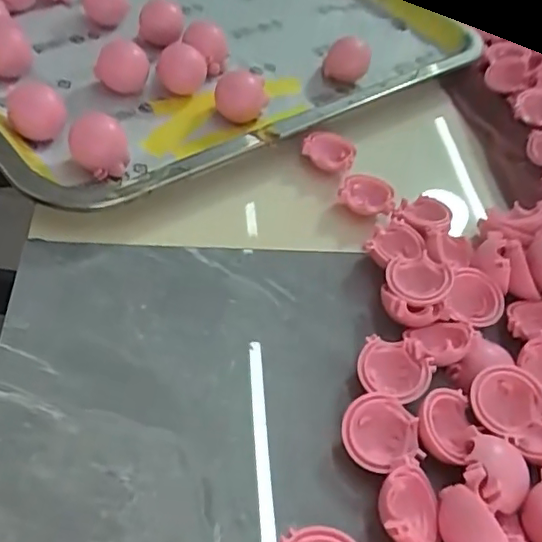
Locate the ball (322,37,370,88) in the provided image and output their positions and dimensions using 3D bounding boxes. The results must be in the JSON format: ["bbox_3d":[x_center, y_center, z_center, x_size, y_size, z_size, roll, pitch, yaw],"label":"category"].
[{"bbox_3d":[0.052,-0.144,0.398,0.032,0.024,0.030,5,50,-7],"label":"ball"}]

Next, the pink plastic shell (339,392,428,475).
[{"bbox_3d":[0.043,0.062,0.219,0.030,0.010,0.027,7,45,1],"label":"pink plastic shell"}]

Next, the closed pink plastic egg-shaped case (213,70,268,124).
[{"bbox_3d":[-0.019,-0.110,0.359,0.032,0.031,0.036,6,50,-6],"label":"closed pink plastic egg-shaped case"}]

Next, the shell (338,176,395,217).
[{"bbox_3d":[0.053,-0.041,0.312,0.030,0.011,0.020,24,51,9],"label":"shell"}]

